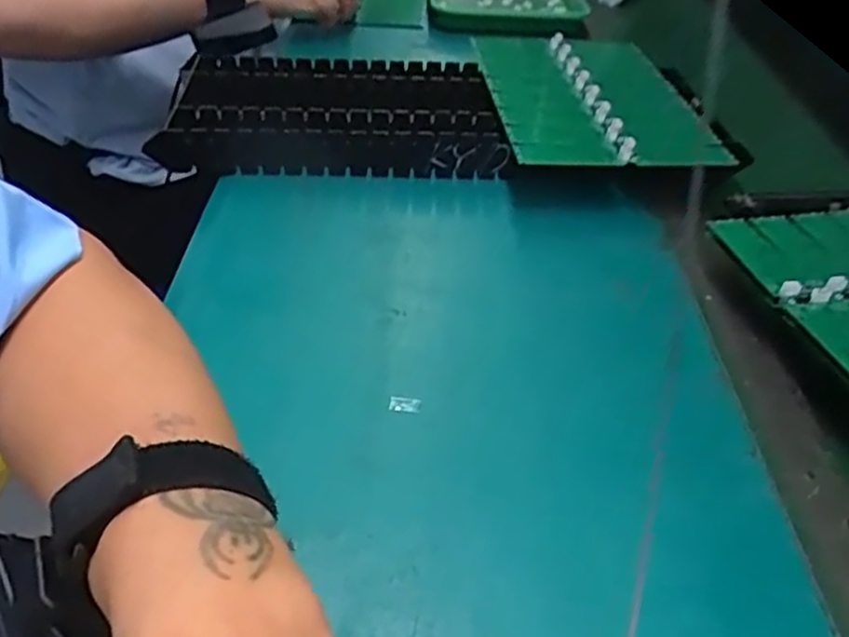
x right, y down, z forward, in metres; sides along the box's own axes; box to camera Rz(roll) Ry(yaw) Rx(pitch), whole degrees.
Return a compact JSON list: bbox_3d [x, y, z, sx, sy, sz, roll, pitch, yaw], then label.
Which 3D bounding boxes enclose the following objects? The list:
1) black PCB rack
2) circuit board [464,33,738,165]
[{"bbox_3d":[-0.065,-0.152,0.556,0.232,0.041,0.133,0,39,-5],"label":"black PCB rack"},{"bbox_3d":[0.128,-0.181,0.589,0.158,0.018,0.240,-2,41,-3],"label":"circuit board"}]

